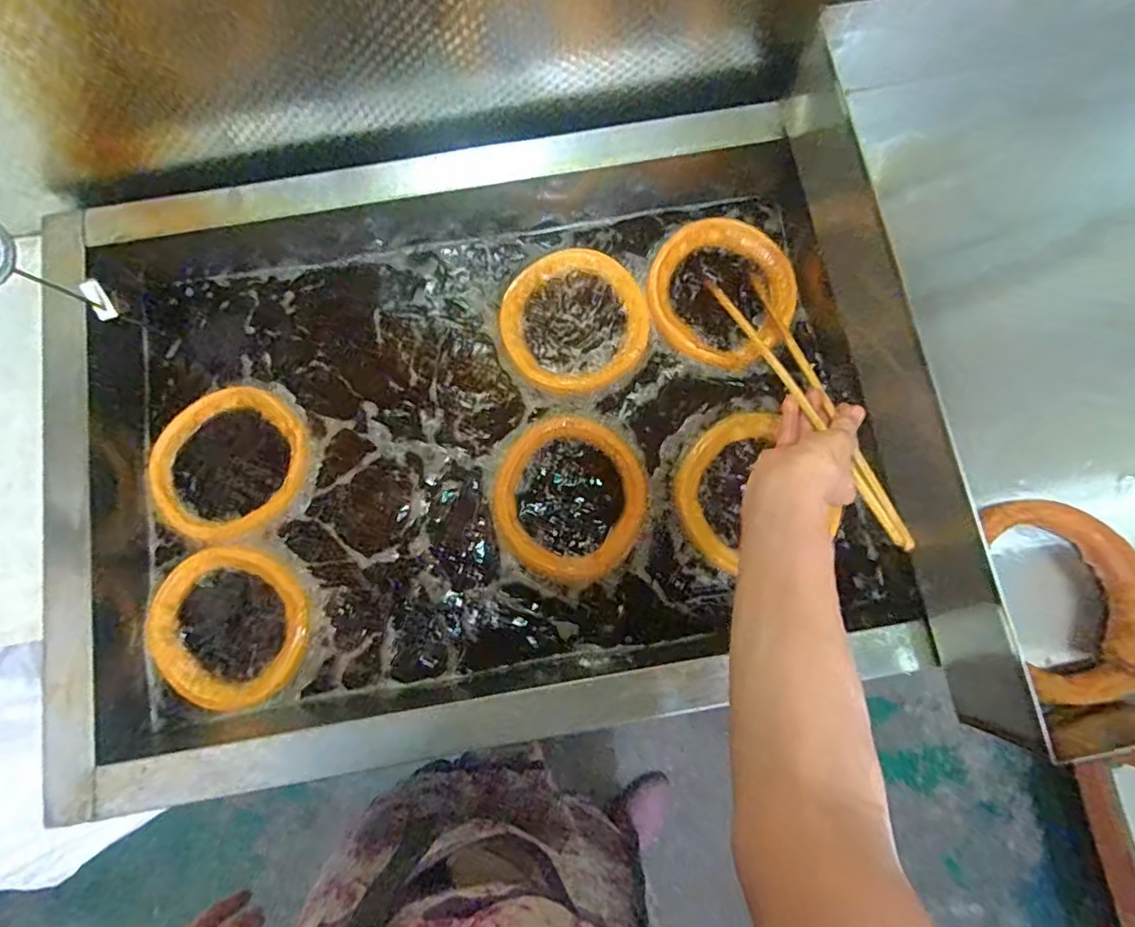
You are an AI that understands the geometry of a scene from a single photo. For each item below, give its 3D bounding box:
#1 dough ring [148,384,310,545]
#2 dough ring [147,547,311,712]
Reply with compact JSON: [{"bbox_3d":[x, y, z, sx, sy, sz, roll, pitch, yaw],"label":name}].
[{"bbox_3d":[-0.354,0.001,0.614,0.152,0.016,0.163,0,78,1],"label":"dough ring"},{"bbox_3d":[-0.336,0.161,0.581,0.156,0.017,0.141,27,80,6],"label":"dough ring"}]

